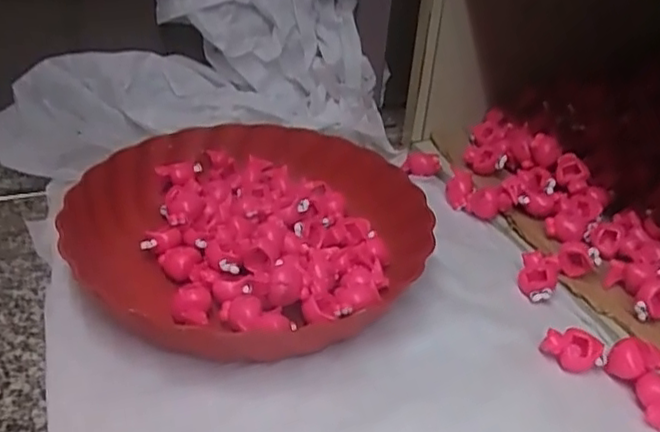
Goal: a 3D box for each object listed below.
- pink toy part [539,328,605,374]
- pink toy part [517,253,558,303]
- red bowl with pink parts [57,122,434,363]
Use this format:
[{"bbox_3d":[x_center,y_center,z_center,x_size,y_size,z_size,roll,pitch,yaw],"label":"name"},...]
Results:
[{"bbox_3d":[0.149,0.083,0.405,0.033,0.021,0.019,26,39,29],"label":"pink toy part"},{"bbox_3d":[0.147,0.043,0.464,0.025,0.020,0.032,16,35,17],"label":"pink toy part"},{"bbox_3d":[-0.058,0.007,0.481,0.249,0.041,0.248,-18,39,-30],"label":"red bowl with pink parts"}]

